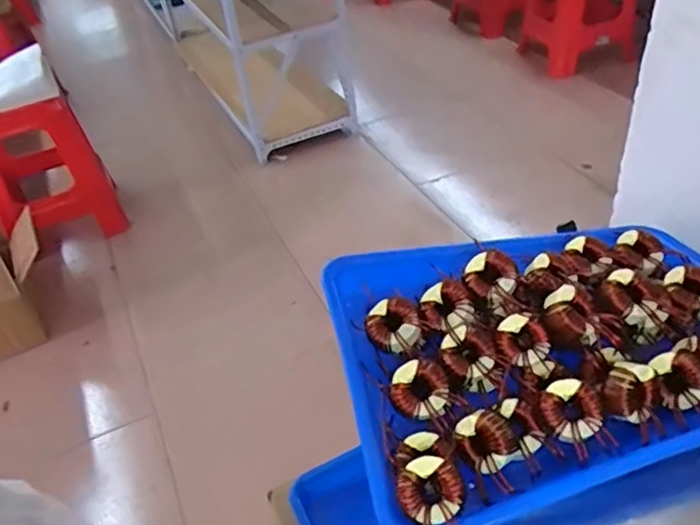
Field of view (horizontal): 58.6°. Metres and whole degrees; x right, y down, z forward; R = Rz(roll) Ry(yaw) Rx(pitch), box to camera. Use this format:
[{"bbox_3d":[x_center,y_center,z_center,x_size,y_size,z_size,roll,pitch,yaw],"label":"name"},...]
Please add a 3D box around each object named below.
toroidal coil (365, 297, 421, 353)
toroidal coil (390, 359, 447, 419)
[{"bbox_3d":[0.034,0.047,0.462,0.038,0.019,0.038,-7,71,22],"label":"toroidal coil"},{"bbox_3d":[0.047,0.086,0.425,0.038,0.013,0.038,-1,70,2],"label":"toroidal coil"}]

